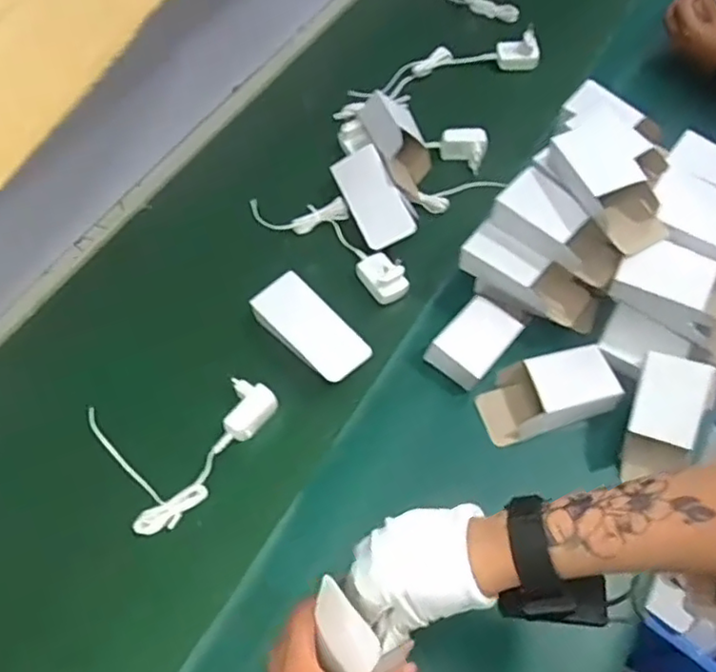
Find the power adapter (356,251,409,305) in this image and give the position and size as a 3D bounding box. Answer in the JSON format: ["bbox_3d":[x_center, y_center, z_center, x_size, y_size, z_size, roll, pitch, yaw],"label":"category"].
[{"bbox_3d":[0.029,-0.078,0.774,0.045,0.045,0.064,-26,58,-14],"label":"power adapter"}]

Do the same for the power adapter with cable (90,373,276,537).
[{"bbox_3d":[-0.184,0.097,0.692,0.183,0.042,0.165,-31,59,-17],"label":"power adapter with cable"}]

